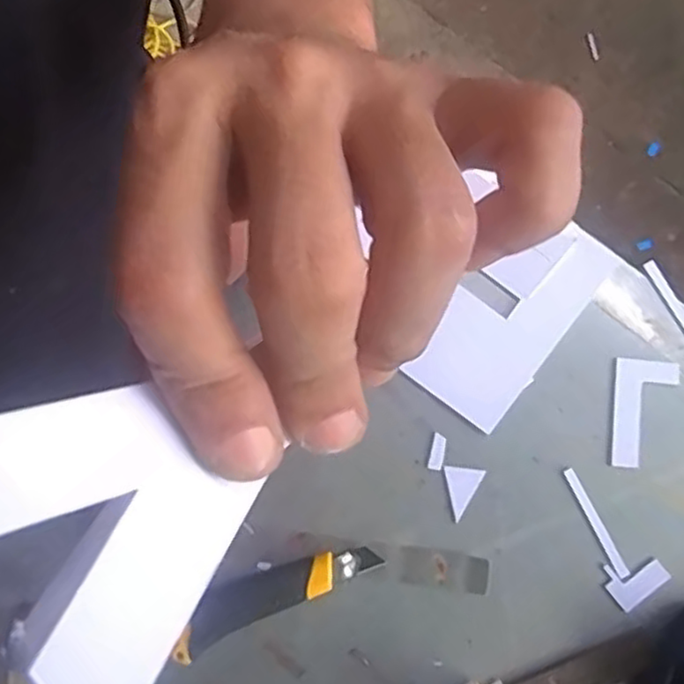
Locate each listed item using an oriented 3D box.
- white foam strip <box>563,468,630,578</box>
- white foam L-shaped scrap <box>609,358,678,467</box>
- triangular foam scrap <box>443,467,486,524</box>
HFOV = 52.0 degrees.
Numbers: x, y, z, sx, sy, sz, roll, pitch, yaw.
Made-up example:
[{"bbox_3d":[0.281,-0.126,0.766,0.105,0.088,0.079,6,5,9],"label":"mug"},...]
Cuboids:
[{"bbox_3d":[0.191,0.135,0.526,0.008,0.004,0.086,-27,81,-2],"label":"white foam strip"},{"bbox_3d":[0.228,0.055,0.533,0.046,0.007,0.081,8,81,4],"label":"white foam L-shaped scrap"},{"bbox_3d":[0.092,0.116,0.533,0.029,0.004,0.039,5,81,3],"label":"triangular foam scrap"}]

